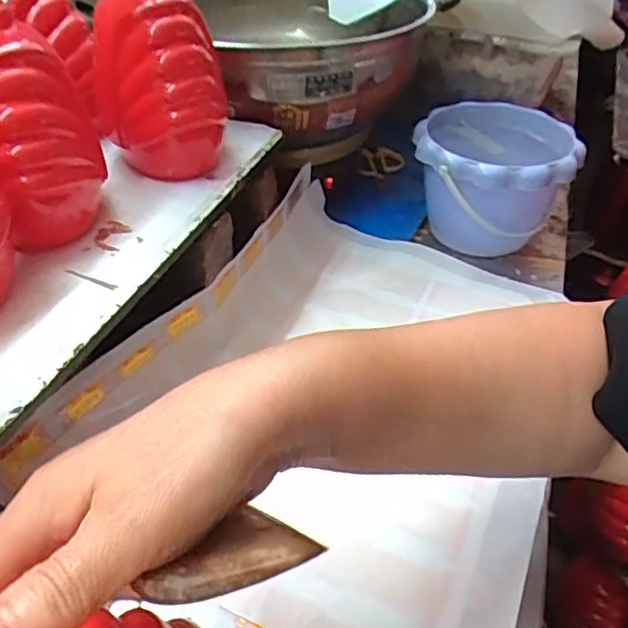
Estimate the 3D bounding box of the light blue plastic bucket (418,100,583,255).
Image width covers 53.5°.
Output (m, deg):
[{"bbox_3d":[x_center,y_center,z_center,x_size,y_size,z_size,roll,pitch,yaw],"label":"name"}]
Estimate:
[{"bbox_3d":[0.175,-0.133,0.639,0.149,0.112,0.161,3,40,-3],"label":"light blue plastic bucket"}]

